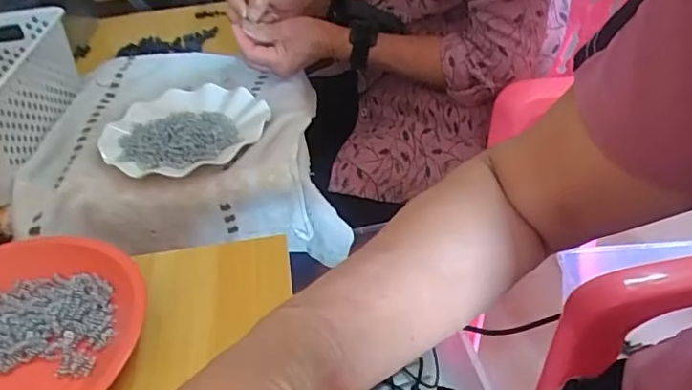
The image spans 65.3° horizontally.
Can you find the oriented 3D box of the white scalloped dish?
[{"bbox_3d":[-0.185,-0.081,0.627,0.183,0.025,0.169,-3,38,3],"label":"white scalloped dish"}]

